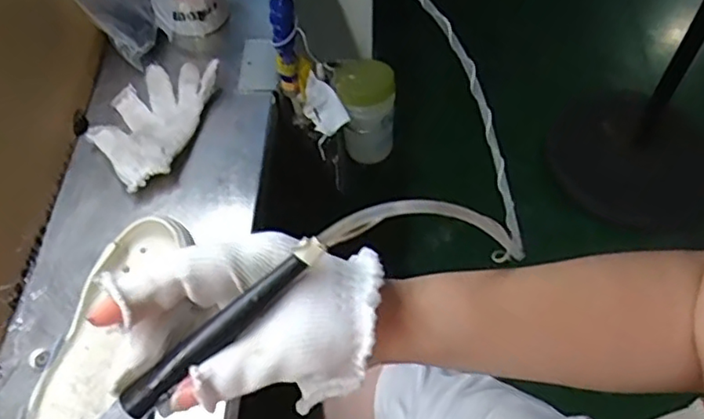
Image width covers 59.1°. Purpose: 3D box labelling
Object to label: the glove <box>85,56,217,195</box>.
[{"bbox_3d":[-0.226,-0.100,0.695,0.109,0.033,0.174,13,58,10],"label":"glove"}]

